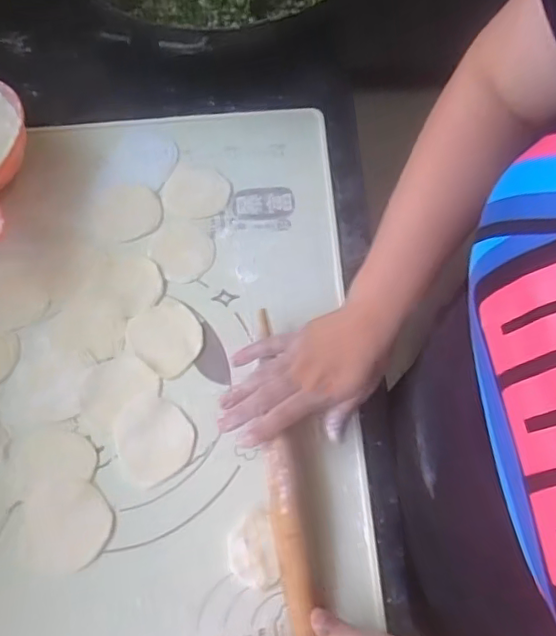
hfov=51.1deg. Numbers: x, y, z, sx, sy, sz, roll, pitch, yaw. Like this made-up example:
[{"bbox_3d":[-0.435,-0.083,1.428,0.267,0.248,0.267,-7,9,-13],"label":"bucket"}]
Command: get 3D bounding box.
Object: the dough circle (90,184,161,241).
[{"bbox_3d":[-0.157,-0.111,0.600,0.070,0.004,0.066,-15,66,-6],"label":"dough circle"}]

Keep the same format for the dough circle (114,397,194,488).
[{"bbox_3d":[-0.108,0.103,0.500,0.065,0.004,0.070,-1,65,1],"label":"dough circle"}]

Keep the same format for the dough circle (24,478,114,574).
[{"bbox_3d":[-0.171,0.166,0.472,0.069,0.004,0.071,-14,65,-5],"label":"dough circle"}]

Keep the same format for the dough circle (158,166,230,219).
[{"bbox_3d":[-0.086,-0.130,0.599,0.071,0.004,0.063,13,66,7],"label":"dough circle"}]

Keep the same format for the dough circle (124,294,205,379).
[{"bbox_3d":[-0.103,0.015,0.539,0.070,0.004,0.062,40,72,18],"label":"dough circle"}]

